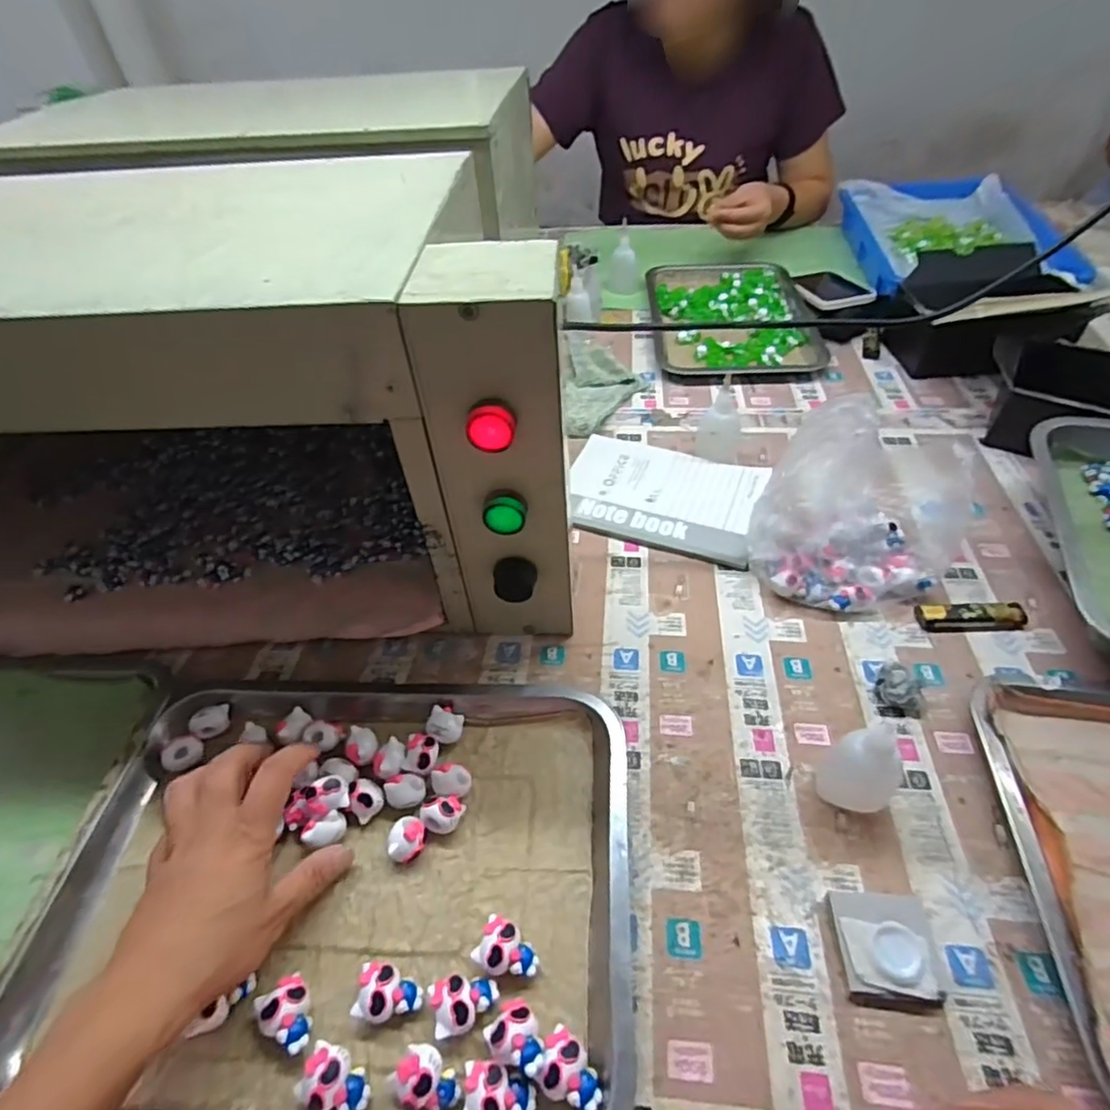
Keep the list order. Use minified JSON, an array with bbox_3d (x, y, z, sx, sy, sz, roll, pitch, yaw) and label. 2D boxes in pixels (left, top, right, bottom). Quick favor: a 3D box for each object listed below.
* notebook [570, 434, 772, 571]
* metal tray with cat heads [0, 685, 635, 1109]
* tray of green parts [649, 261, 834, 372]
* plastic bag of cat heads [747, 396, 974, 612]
[{"bbox_3d":[0.108,-0.069,0.624,0.193,0.010,0.150,14,50,17],"label":"notebook"},{"bbox_3d":[-0.125,0.193,0.374,0.334,0.041,0.259,0,51,5],"label":"metal tray with cat heads"},{"bbox_3d":[0.242,-0.342,0.861,0.207,0.021,0.304,-1,47,3],"label":"tray of green parts"},{"bbox_3d":[0.271,-0.055,0.540,0.161,0.111,0.197,16,49,18],"label":"plastic bag of cat heads"}]

